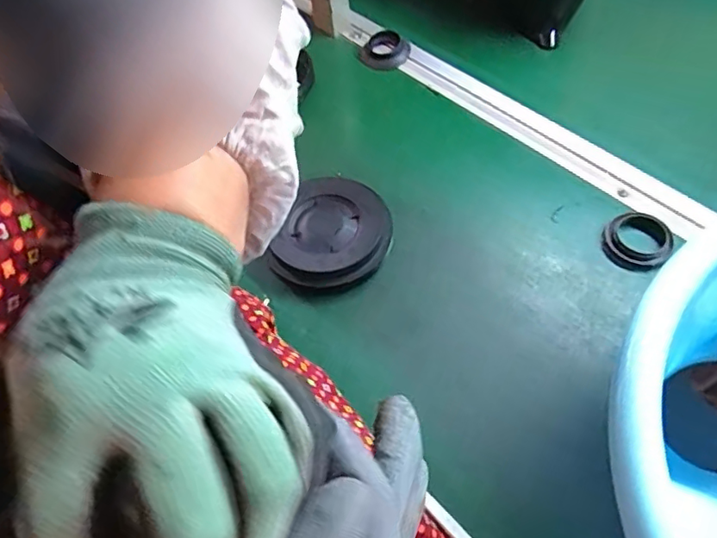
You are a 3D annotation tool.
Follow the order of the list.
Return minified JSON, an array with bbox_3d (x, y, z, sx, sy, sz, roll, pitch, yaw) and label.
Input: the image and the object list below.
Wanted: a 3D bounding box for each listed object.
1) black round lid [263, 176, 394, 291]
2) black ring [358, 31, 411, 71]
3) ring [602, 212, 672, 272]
[{"bbox_3d":[-0.022,-0.028,0.496,0.096,0.026,0.116,15,60,14],"label":"black round lid"},{"bbox_3d":[0.030,-0.248,0.619,0.054,0.014,0.048,42,98,26],"label":"black ring"},{"bbox_3d":[0.246,-0.025,0.477,0.055,0.012,0.054,30,65,21],"label":"ring"}]

